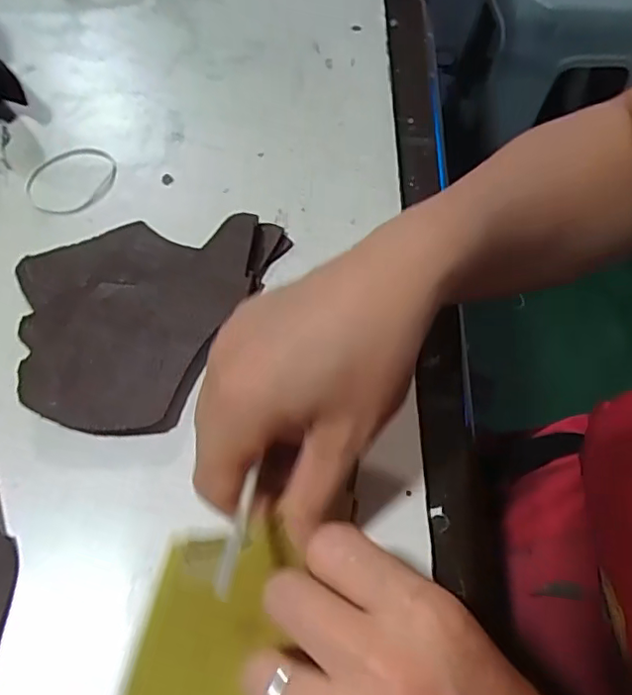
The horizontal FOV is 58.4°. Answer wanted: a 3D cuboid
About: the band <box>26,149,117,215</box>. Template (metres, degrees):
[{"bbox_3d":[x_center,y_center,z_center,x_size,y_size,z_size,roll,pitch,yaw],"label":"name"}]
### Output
[{"bbox_3d":[-0.159,-0.109,0.364,0.051,0.004,0.056,1,60,-2],"label":"band"}]

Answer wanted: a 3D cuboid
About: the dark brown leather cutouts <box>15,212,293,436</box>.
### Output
[{"bbox_3d":[-0.105,-0.029,0.315,0.123,0.013,0.152,21,61,9],"label":"dark brown leather cutouts"}]

